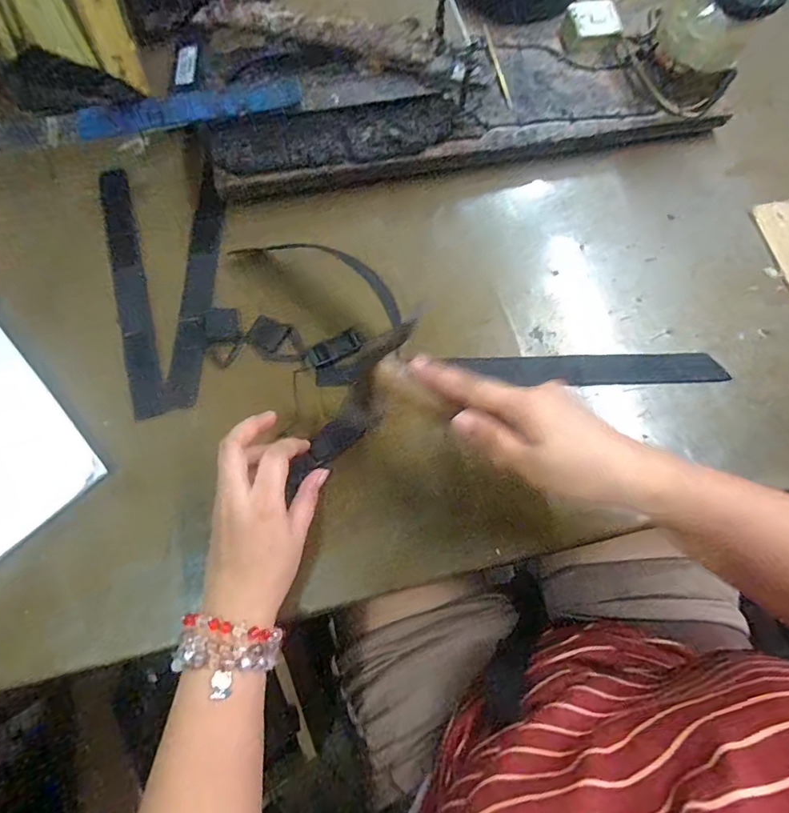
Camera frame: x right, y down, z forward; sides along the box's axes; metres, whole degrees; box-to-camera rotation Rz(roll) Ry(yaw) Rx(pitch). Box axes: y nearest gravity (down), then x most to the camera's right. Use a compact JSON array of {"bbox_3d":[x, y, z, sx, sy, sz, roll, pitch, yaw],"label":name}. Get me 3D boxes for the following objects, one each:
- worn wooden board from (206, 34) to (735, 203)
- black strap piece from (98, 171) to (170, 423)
[{"bbox_3d":[0.071,-0.296,0.447,0.488,0.051,0.137,-11,77,-3],"label":"worn wooden board"},{"bbox_3d":[-0.239,-0.108,0.425,0.028,0.004,0.249,-14,75,-11],"label":"black strap piece"}]

